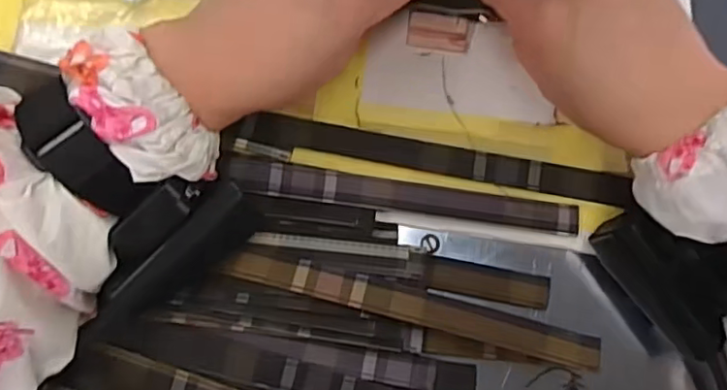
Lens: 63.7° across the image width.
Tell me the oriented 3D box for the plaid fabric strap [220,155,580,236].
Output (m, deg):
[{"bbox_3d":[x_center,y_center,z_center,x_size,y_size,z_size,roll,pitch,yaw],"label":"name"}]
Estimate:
[{"bbox_3d":[0.019,0.001,0.291,0.174,0.011,0.017,7,76,0],"label":"plaid fabric strap"}]

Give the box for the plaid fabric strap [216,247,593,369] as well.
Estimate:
[{"bbox_3d":[0.022,0.050,0.266,0.168,0.004,0.016,14,70,4],"label":"plaid fabric strap"}]

